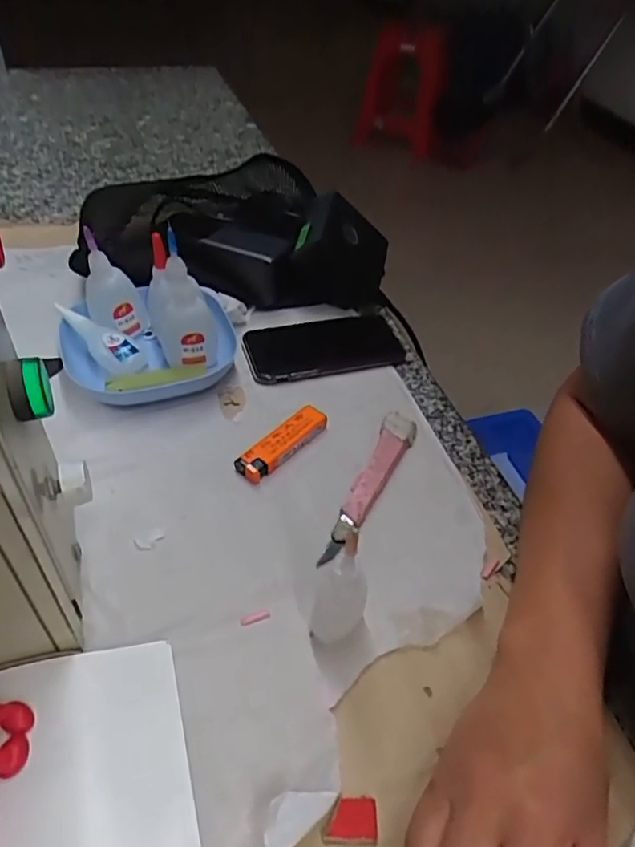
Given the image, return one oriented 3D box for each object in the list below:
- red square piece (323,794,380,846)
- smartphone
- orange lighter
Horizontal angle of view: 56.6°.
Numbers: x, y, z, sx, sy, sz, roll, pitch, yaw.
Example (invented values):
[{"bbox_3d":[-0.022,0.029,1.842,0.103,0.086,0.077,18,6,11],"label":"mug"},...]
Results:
[{"bbox_3d":[0.016,0.188,0.280,0.025,0.007,0.018,2,45,-6],"label":"red square piece"},{"bbox_3d":[0.004,-0.070,0.530,0.136,0.015,0.070,-9,47,-16],"label":"smartphone"},{"bbox_3d":[-0.026,0.014,0.443,0.025,0.015,0.079,33,50,24],"label":"orange lighter"}]

